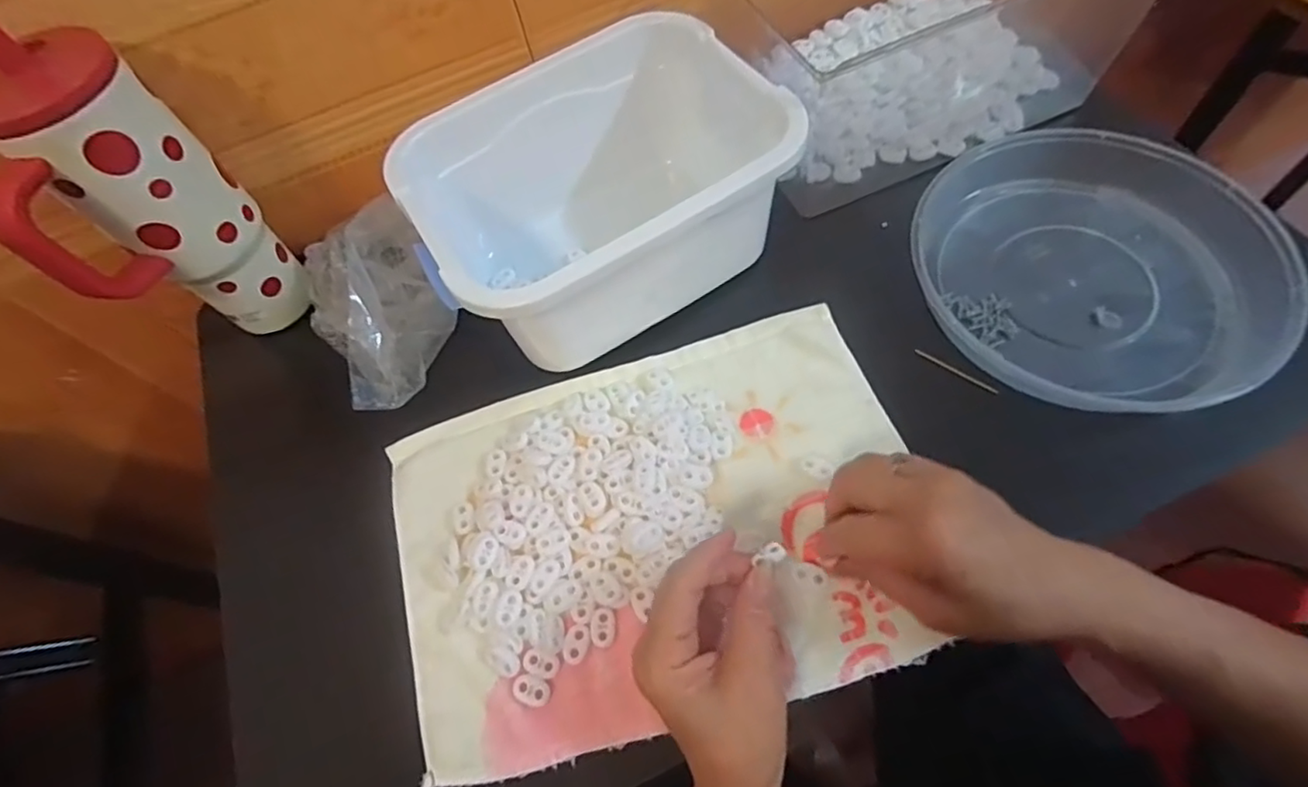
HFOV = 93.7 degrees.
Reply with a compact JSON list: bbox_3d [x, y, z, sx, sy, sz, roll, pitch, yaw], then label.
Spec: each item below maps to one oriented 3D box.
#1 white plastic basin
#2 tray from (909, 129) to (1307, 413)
[{"bbox_3d":[-0.041,-0.140,0.470,0.248,0.145,0.184,-33,65,-10],"label":"white plastic basin"},{"bbox_3d":[0.306,-0.092,0.428,0.213,0.048,0.224,-3,63,6],"label":"tray"}]

